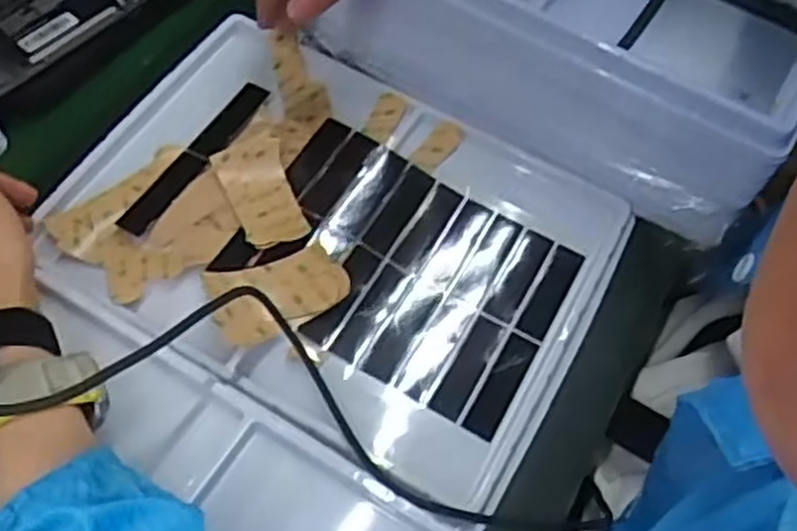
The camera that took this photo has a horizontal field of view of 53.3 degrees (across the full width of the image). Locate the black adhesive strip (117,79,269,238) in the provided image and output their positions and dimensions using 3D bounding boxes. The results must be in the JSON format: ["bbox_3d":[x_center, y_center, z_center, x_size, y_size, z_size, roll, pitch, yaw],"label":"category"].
[{"bbox_3d":[-0.131,-0.074,0.520,0.020,0.006,0.137,27,62,13],"label":"black adhesive strip"}]

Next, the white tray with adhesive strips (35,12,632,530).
[{"bbox_3d":[-0.040,-0.024,0.499,0.323,0.031,0.238,27,62,13],"label":"white tray with adhesive strips"}]

